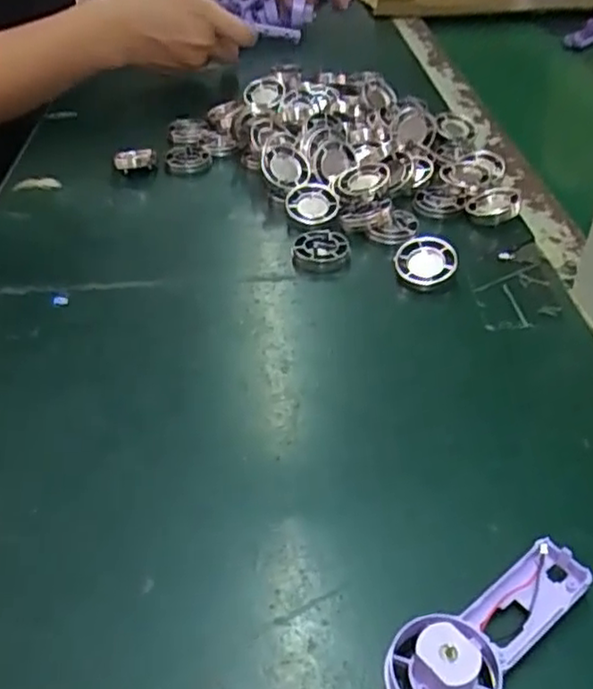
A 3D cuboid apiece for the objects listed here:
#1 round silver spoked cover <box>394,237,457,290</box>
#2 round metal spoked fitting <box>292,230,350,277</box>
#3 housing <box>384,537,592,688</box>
[{"bbox_3d":[0.084,-0.053,0.447,0.039,0.011,0.037,13,68,21],"label":"round silver spoked cover"},{"bbox_3d":[0.017,-0.065,0.467,0.038,0.012,0.044,-1,40,1],"label":"round metal spoked fitting"},{"bbox_3d":[0.070,0.102,0.252,0.094,0.030,0.038,-33,49,-33],"label":"housing"}]

